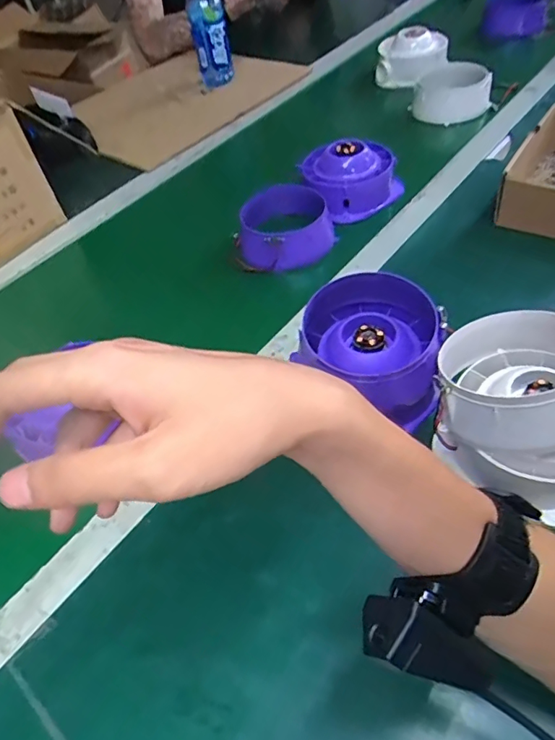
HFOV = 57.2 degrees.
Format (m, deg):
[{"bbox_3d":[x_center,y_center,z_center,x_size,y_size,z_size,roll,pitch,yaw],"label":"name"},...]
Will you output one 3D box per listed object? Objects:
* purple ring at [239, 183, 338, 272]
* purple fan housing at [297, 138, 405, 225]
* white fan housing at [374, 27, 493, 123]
[{"bbox_3d":[0.005,-0.196,0.689,0.112,0.072,0.110,-5,49,6],"label":"purple ring"},{"bbox_3d":[0.106,-0.274,0.733,0.136,0.082,0.109,-11,48,1],"label":"purple fan housing"},{"bbox_3d":[0.285,-0.542,0.950,0.124,0.117,0.261,-17,49,-8],"label":"white fan housing"}]

